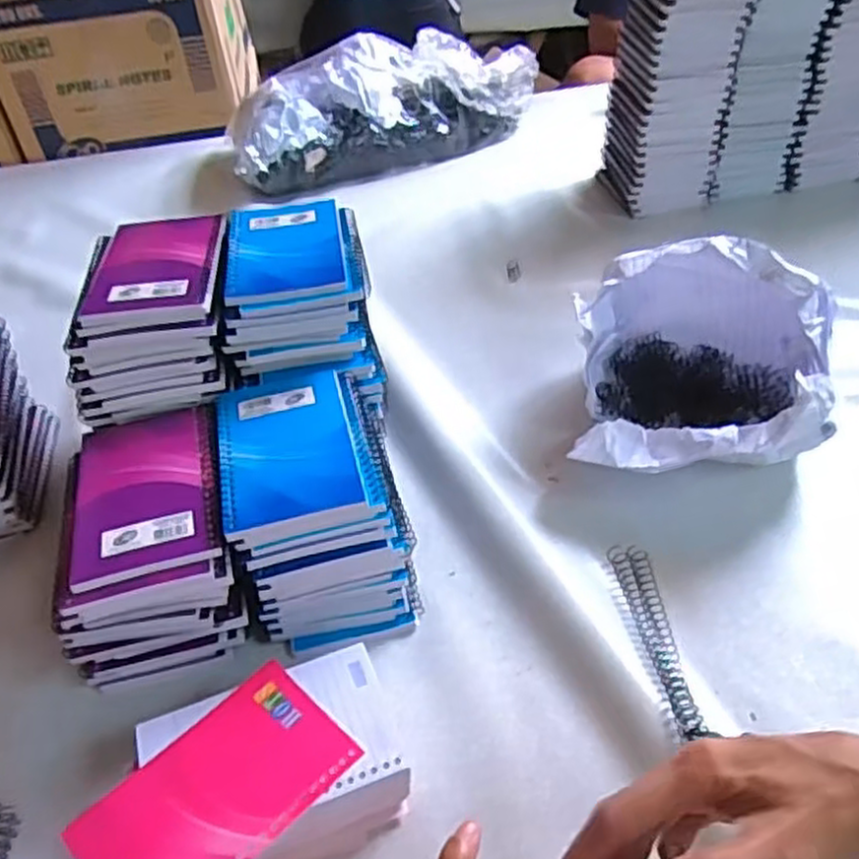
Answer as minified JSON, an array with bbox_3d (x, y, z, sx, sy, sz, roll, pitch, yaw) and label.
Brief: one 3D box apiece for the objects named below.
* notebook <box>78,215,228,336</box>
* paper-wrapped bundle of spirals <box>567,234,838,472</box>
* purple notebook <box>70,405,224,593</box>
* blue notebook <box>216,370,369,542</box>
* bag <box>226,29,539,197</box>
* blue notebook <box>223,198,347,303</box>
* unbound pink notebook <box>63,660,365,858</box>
[{"bbox_3d":[-0.189,-0.115,0.528,0.084,0.013,0.135,-7,41,-2],"label":"notebook"},{"bbox_3d":[0.203,-0.053,0.566,0.176,0.126,0.206,10,44,18],"label":"paper-wrapped bundle of spirals"},{"bbox_3d":[-0.169,0.035,0.453,0.083,0.011,0.127,-15,42,-9],"label":"purple notebook"},{"bbox_3d":[-0.088,0.010,0.467,0.083,0.011,0.130,-14,42,-8],"label":"blue notebook"},{"bbox_3d":[-0.062,-0.452,1.044,0.446,0.129,0.185,-21,43,-15],"label":"bag"},{"bbox_3d":[-0.103,-0.130,0.537,0.080,0.010,0.125,-9,41,-4],"label":"blue notebook"},{"bbox_3d":[-0.107,0.179,0.375,0.127,0.011,0.077,-36,49,-29],"label":"unbound pink notebook"}]

